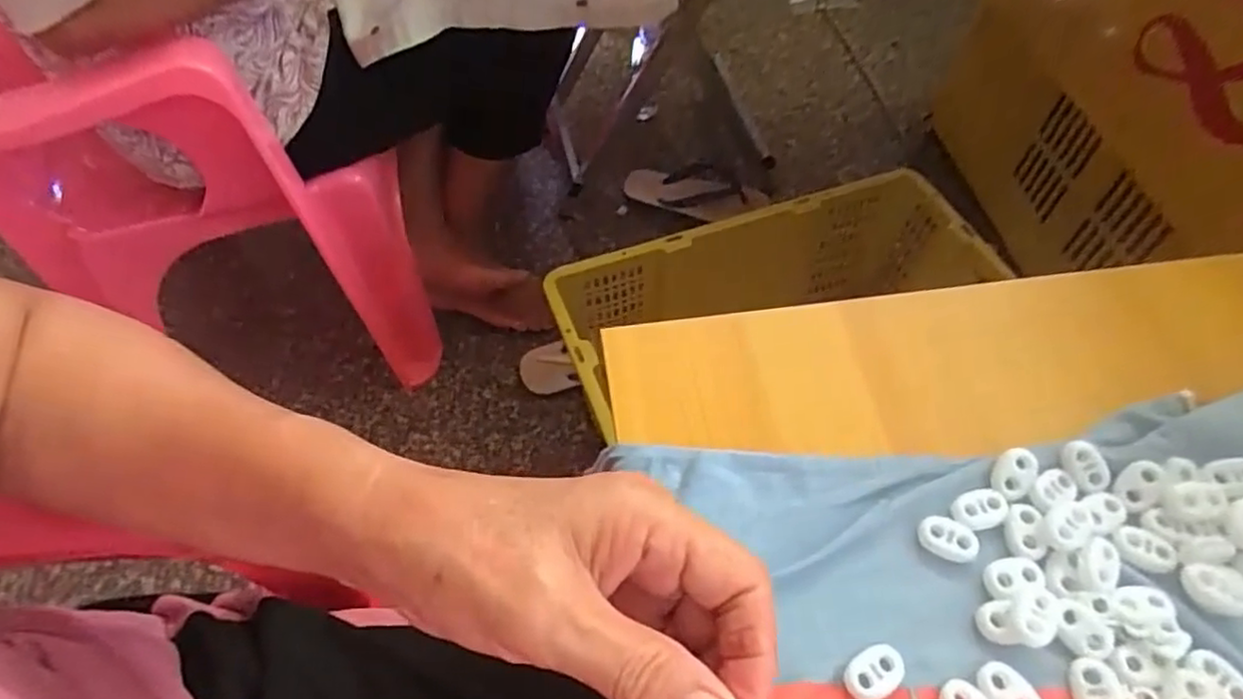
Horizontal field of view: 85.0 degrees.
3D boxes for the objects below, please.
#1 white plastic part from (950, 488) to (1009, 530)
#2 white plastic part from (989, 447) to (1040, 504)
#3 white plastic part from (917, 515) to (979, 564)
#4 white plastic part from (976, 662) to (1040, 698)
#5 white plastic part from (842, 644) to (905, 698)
[{"bbox_3d":[0.146,0.065,0.276,0.023,0.004,0.015,-13,58,-8],"label":"white plastic part"},{"bbox_3d":[0.163,0.051,0.281,0.015,0.007,0.023,35,63,21],"label":"white plastic part"},{"bbox_3d":[0.130,0.075,0.269,0.023,0.004,0.015,23,60,14],"label":"white plastic part"},{"bbox_3d":[0.137,0.122,0.239,0.015,0.006,0.022,-19,59,-12],"label":"white plastic part"},{"bbox_3d":[0.091,0.117,0.244,0.023,0.004,0.015,-33,63,-20],"label":"white plastic part"}]

